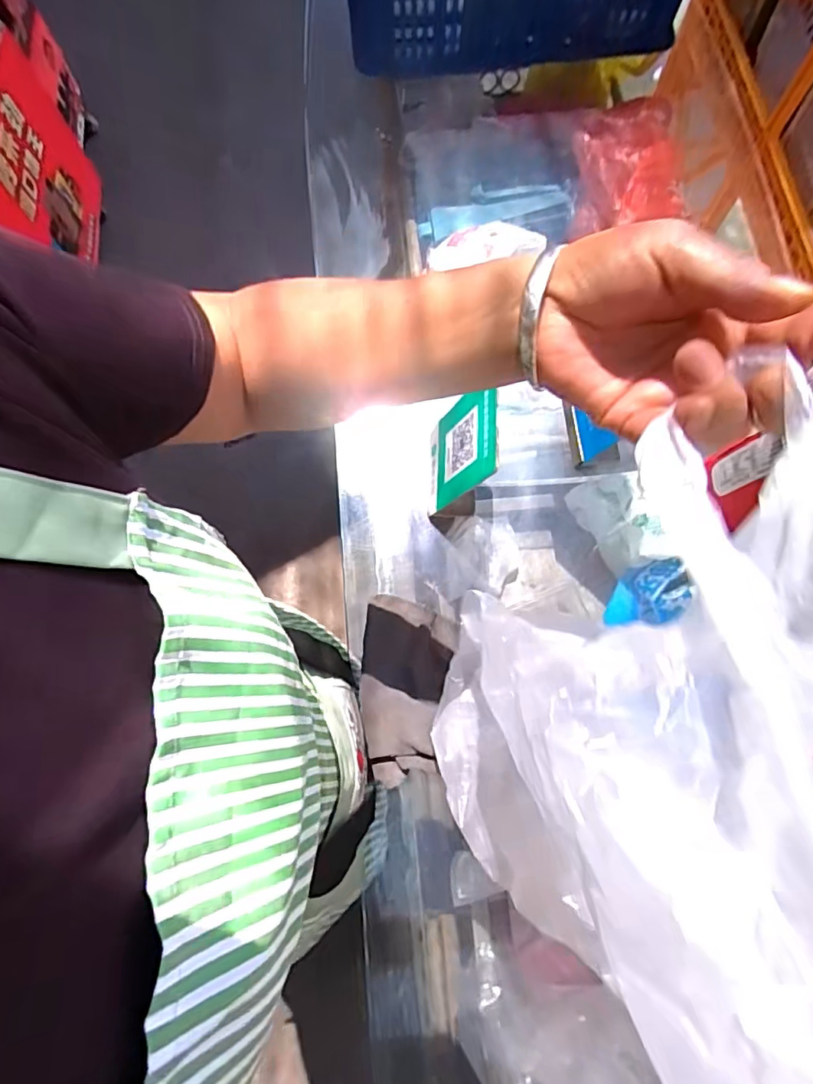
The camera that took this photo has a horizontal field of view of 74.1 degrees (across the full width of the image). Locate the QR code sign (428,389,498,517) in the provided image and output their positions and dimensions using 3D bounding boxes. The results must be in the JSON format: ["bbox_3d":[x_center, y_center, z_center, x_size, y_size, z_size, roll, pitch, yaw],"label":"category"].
[{"bbox_3d":[0.056,-0.099,0.582,0.011,0.163,0.106,7,77,-20],"label":"QR code sign"}]

